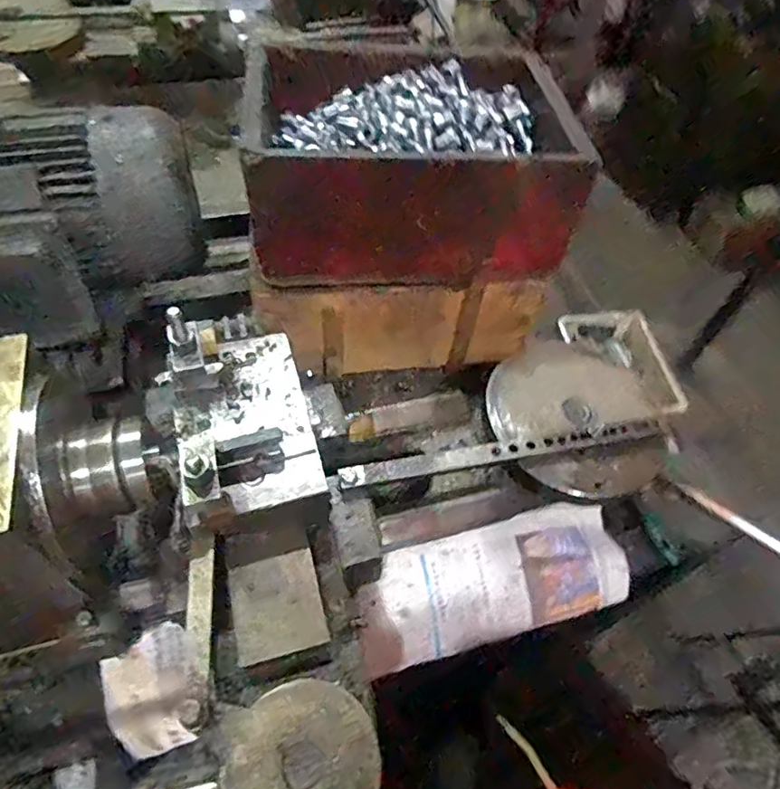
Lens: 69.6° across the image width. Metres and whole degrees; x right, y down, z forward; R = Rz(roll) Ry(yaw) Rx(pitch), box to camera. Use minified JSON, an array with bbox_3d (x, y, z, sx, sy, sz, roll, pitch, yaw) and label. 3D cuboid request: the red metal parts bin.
[{"bbox_3d":[0.015,-0.256,0.659,0.343,0.154,0.227,-6,54,-9],"label":"red metal parts bin"}]

